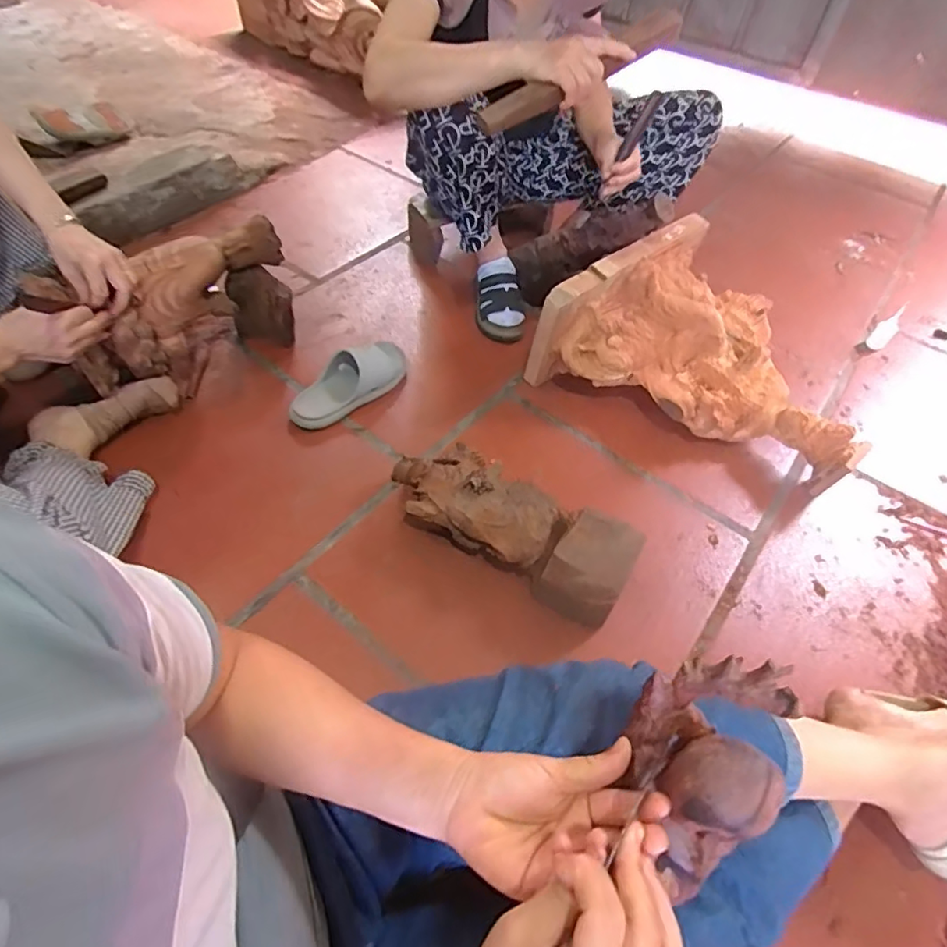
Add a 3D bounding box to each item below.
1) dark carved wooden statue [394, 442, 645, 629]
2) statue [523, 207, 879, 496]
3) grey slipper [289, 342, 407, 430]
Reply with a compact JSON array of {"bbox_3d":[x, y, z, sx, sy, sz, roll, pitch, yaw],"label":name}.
[{"bbox_3d":[0.043,0.079,0.796,0.374,0.090,0.145,28,56,15],"label":"dark carved wooden statue"},{"bbox_3d":[0.439,-0.222,0.975,0.545,0.216,0.364,33,57,18],"label":"statue"},{"bbox_3d":[-0.225,-0.167,0.982,0.247,0.056,0.101,-35,62,-25],"label":"grey slipper"}]

